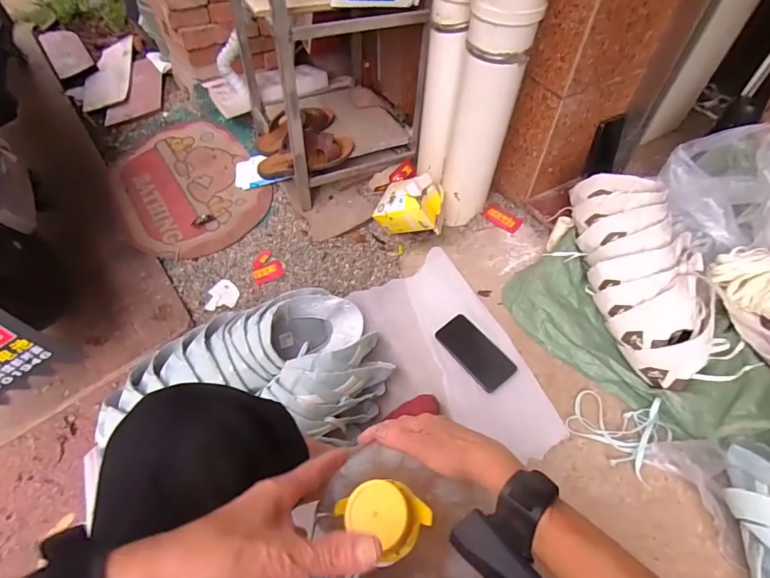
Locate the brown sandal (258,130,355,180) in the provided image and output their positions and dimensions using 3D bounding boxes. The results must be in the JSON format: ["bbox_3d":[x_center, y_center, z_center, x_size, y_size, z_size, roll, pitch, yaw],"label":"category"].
[{"bbox_3d":[-0.193,-0.341,1.023,0.248,0.065,0.100,-24,58,-16],"label":"brown sandal"}]

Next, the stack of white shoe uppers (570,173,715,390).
[{"bbox_3d":[0.474,-0.036,0.725,0.199,0.108,0.397,-4,67,-3],"label":"stack of white shoe uppers"}]

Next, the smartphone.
[{"bbox_3d":[0.174,0.122,0.805,0.075,0.007,0.160,-41,59,-2],"label":"smartphone"}]

